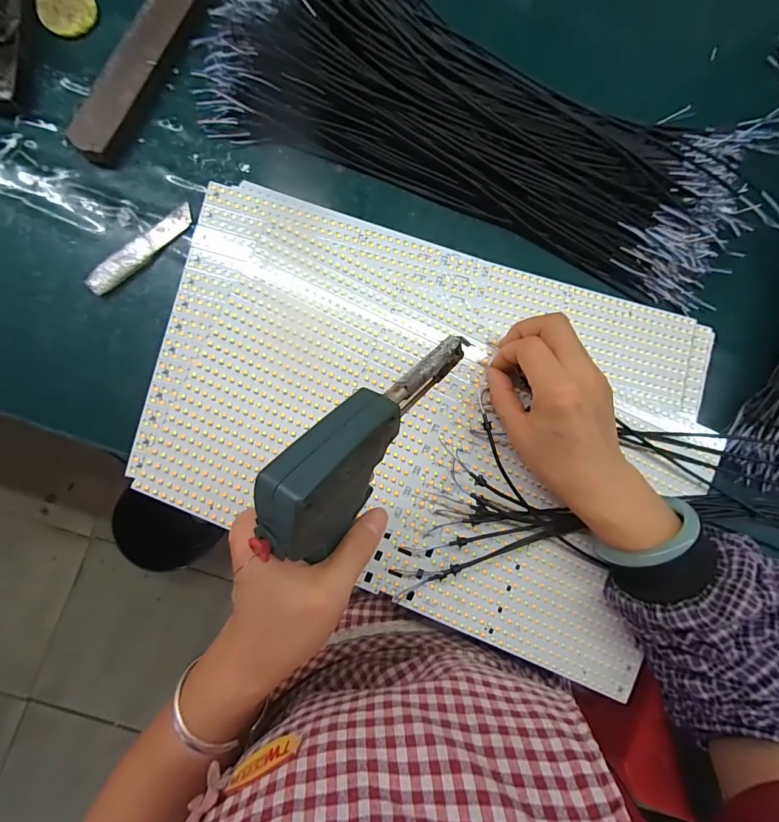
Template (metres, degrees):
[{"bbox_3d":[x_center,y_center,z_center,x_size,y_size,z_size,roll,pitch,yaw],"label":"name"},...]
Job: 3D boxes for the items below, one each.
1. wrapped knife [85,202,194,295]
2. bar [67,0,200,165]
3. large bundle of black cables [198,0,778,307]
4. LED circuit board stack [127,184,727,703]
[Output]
[{"bbox_3d":[-0.207,-0.136,0.341,0.019,0.011,0.103,43,85,-2],"label":"wrapped knife"},{"bbox_3d":[-0.207,-0.302,0.345,0.032,0.023,0.198,28,86,-3],"label":"bar"},{"bbox_3d":[0.101,-0.261,0.338,0.486,0.060,0.184,19,86,-4],"label":"large bundle of black cables"},{"bbox_3d":[0.035,0.006,0.324,0.430,0.017,0.295,21,83,-4],"label":"LED circuit board stack"}]

